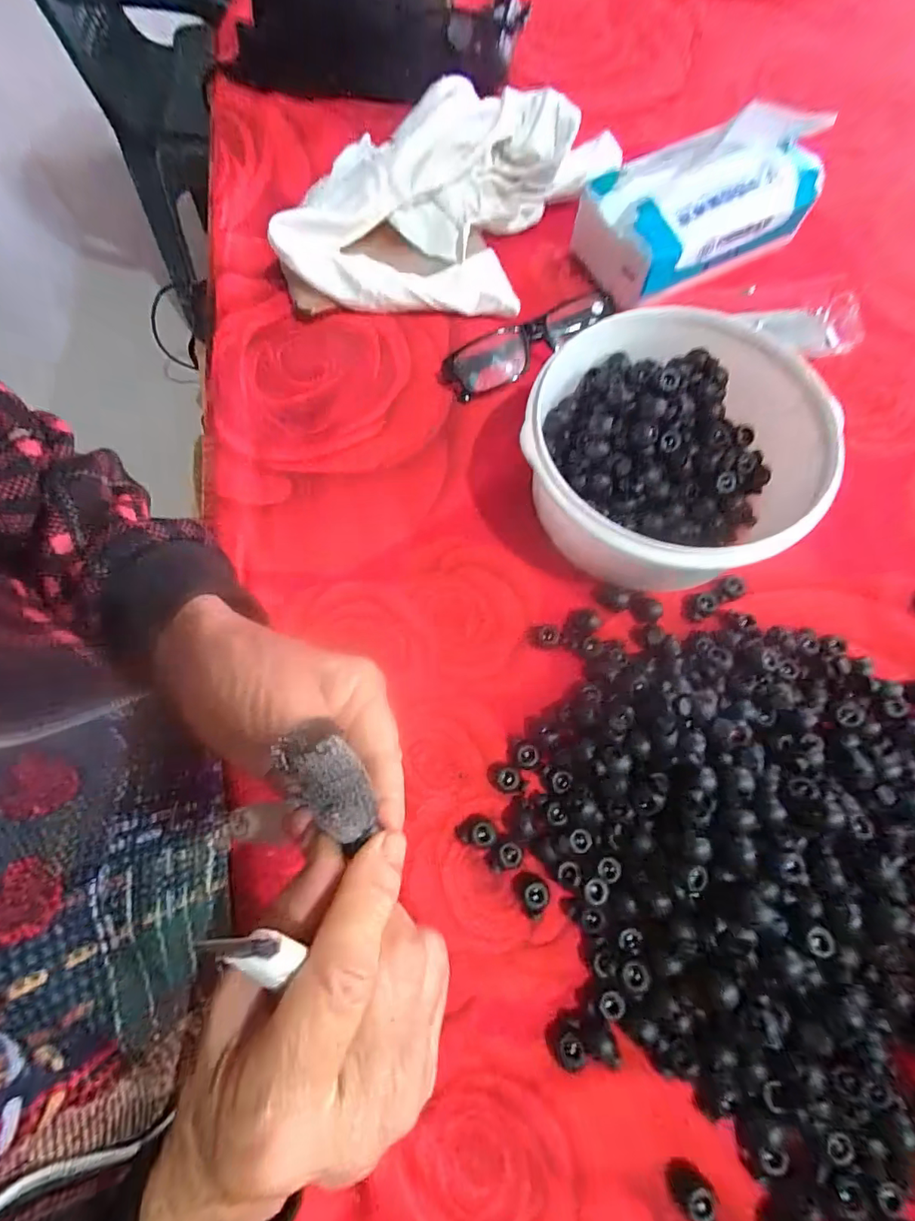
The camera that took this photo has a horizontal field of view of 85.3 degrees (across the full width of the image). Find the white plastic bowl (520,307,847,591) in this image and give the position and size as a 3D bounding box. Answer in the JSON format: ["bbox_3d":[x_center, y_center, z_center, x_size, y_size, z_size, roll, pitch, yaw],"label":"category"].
[{"bbox_3d":[0.125,-0.093,0.304,0.165,0.072,0.172,31,73,11],"label":"white plastic bowl"}]

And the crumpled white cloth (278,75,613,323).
[{"bbox_3d":[-0.006,-0.322,0.390,0.232,0.064,0.180,9,70,4],"label":"crumpled white cloth"}]

